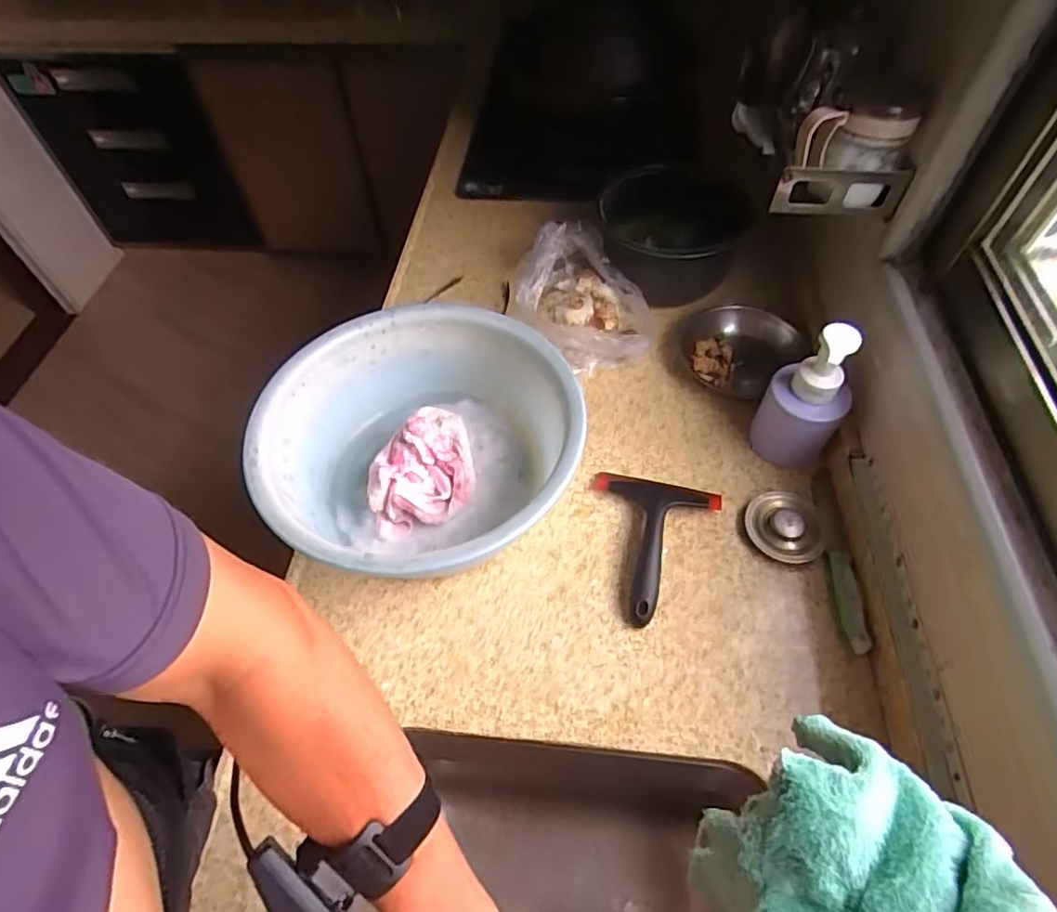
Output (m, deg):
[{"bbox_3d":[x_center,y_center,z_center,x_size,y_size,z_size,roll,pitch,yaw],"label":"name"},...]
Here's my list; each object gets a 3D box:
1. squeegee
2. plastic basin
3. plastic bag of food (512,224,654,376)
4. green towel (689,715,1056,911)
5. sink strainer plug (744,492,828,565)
[{"bbox_3d":[0.126,0.093,0.617,0.131,0.026,0.168,10,56,9],"label":"squeegee"},{"bbox_3d":[-0.111,-0.004,0.632,0.312,0.130,0.316,-1,55,1],"label":"plastic basin"},{"bbox_3d":[0.070,-0.207,0.784,0.178,0.103,0.195,4,55,5],"label":"plastic bag of food"},{"bbox_3d":[0.155,0.218,0.293,0.144,0.117,0.117,-32,60,-19],"label":"green towel"},{"bbox_3d":[0.271,0.076,0.624,0.071,0.022,0.079,-43,60,-3],"label":"sink strainer plug"}]

